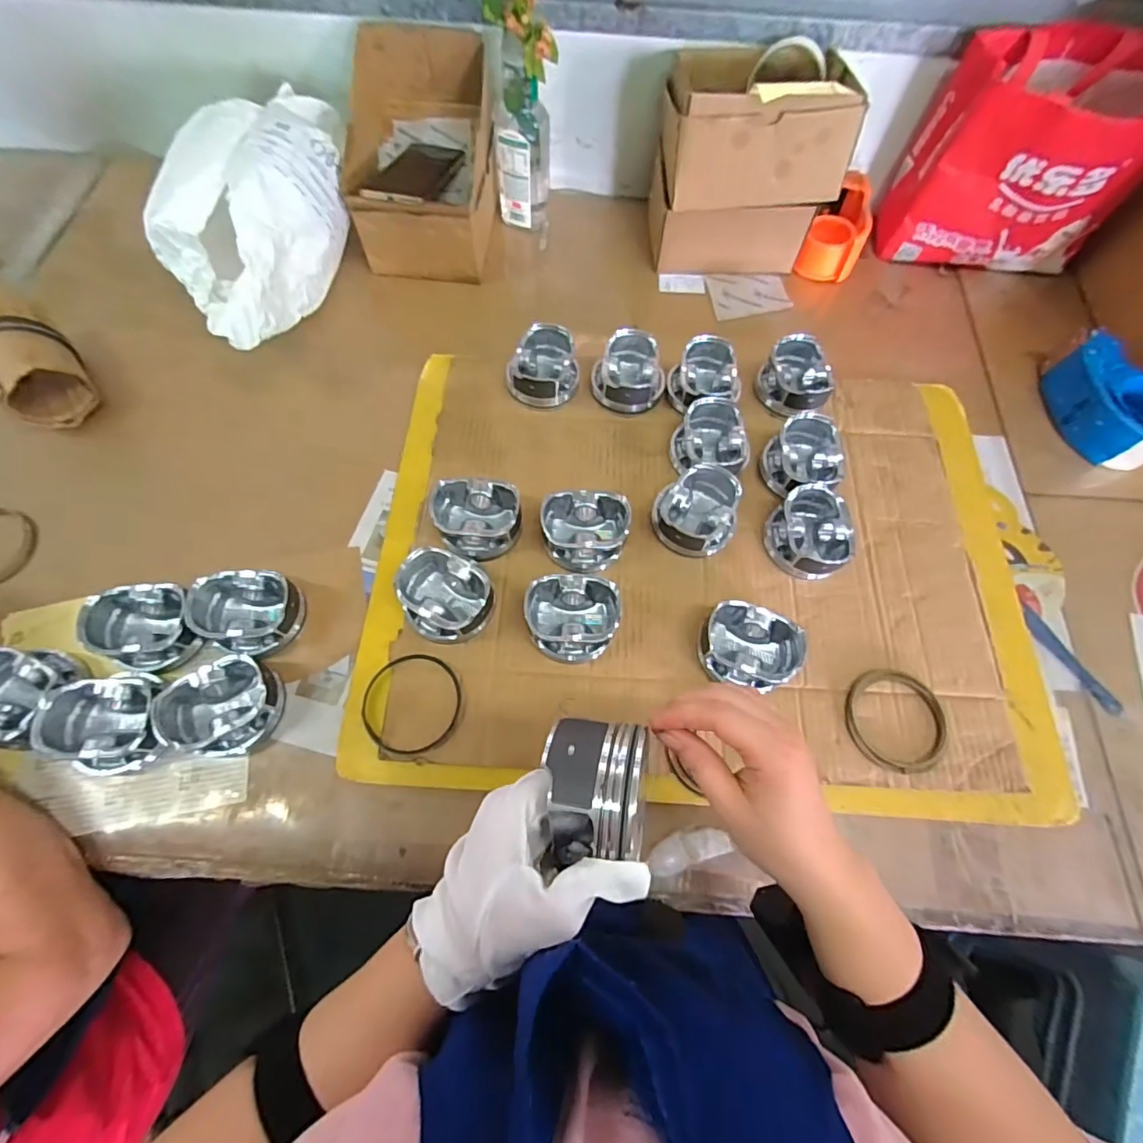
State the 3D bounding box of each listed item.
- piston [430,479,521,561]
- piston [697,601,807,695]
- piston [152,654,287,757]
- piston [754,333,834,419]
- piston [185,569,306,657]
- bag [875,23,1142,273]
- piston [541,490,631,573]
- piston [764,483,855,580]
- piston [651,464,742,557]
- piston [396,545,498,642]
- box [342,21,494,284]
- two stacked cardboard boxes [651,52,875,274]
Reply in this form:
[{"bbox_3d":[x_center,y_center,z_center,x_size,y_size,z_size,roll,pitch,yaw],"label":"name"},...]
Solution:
[{"bbox_3d":[-0.095,-0.053,0.531,0.087,0.042,0.073,3,67,0],"label":"piston"},{"bbox_3d":[0.163,0.072,0.487,0.090,0.043,0.075,11,68,3],"label":"piston"},{"bbox_3d":[-0.302,0.118,0.460,0.088,0.044,0.077,-10,68,-6],"label":"piston"},{"bbox_3d":[0.261,-0.224,0.612,0.083,0.058,0.082,29,70,10],"label":"piston"},{"bbox_3d":[-0.302,0.039,0.492,0.092,0.043,0.075,2,67,-1],"label":"piston"},{"bbox_3d":[0.545,-0.495,0.644,0.239,0.202,0.139,20,68,7],"label":"bag"},{"bbox_3d":[0.013,-0.040,0.529,0.086,0.044,0.075,3,67,0],"label":"piston"},{"bbox_3d":[0.243,-0.038,0.533,0.076,0.045,0.086,-22,70,-10],"label":"piston"},{"bbox_3d":[0.127,-0.063,0.536,0.083,0.049,0.083,1,67,-2],"label":"piston"},{"bbox_3d":[-0.120,0.024,0.500,0.091,0.044,0.079,29,70,10],"label":"piston"},{"bbox_3d":[-0.183,-0.518,0.660,0.160,0.163,0.226,2,67,0],"label":"box"},{"bbox_3d":[0.211,-0.507,0.653,0.200,0.193,0.141,2,67,0],"label":"two stacked cardboard boxes"}]

